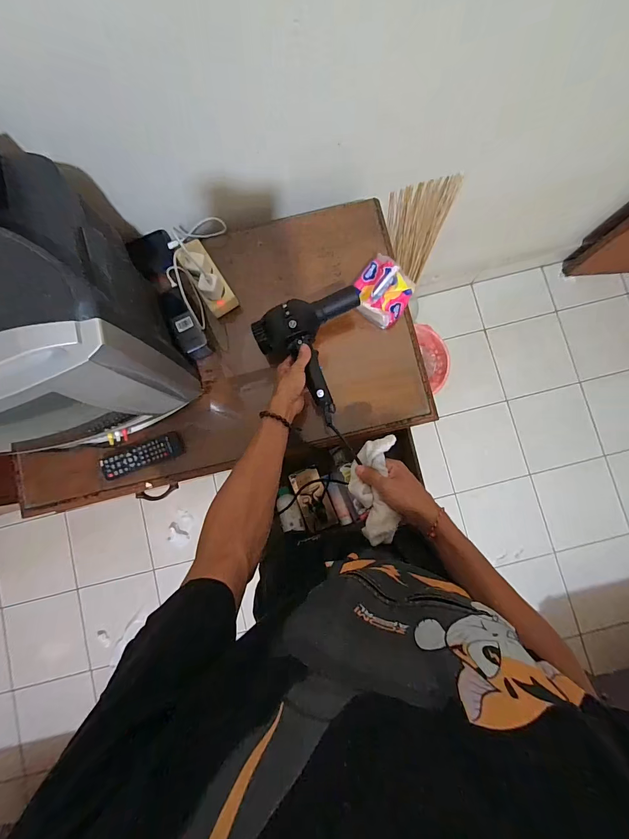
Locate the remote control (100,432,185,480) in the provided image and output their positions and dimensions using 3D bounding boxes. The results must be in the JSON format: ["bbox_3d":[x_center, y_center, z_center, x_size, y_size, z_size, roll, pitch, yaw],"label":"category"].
[{"bbox_3d":[-0.329,0.069,0.667,0.153,0.025,0.046,-20,84,-1],"label":"remote control"}]

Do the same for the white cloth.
[{"bbox_3d":[0.089,0.103,0.522,0.067,0.043,0.157,0,70,1],"label":"white cloth"}]

